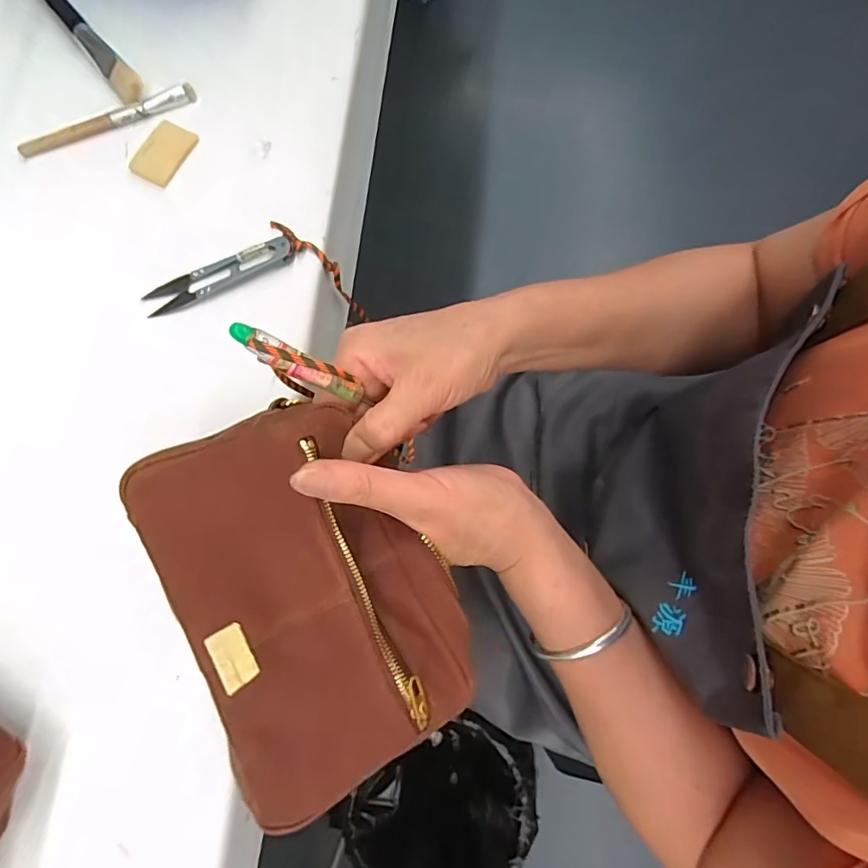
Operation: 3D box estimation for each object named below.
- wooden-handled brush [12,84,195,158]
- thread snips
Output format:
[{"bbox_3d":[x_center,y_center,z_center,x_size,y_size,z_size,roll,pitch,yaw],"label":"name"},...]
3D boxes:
[{"bbox_3d":[-0.237,-0.227,0.369,0.130,0.011,0.010,-24,77,-5],"label":"wooden-handled brush"},{"bbox_3d":[-0.143,-0.105,0.338,0.101,0.012,0.023,-21,77,-4],"label":"thread snips"}]

